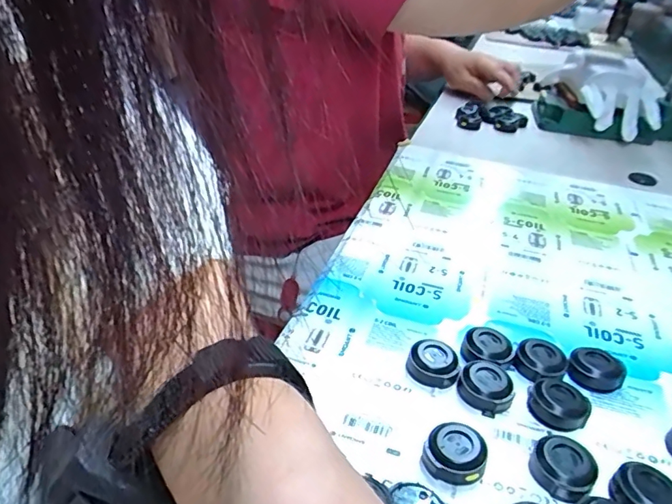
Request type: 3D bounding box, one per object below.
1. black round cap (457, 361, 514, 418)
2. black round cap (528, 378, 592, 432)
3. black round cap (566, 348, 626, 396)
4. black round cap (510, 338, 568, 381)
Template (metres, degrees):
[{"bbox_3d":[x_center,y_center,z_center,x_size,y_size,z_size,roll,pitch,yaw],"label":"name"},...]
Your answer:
[{"bbox_3d":[0.086,0.077,0.295,0.029,0.012,0.028,3,32,-2],"label":"black round cap"},{"bbox_3d":[0.125,0.084,0.288,0.029,0.012,0.028,3,32,-2],"label":"black round cap"},{"bbox_3d":[0.157,0.074,0.312,0.030,0.018,0.030,3,32,-2],"label":"black round cap"},{"bbox_3d":[0.126,0.069,0.317,0.029,0.014,0.029,3,32,-2],"label":"black round cap"}]

